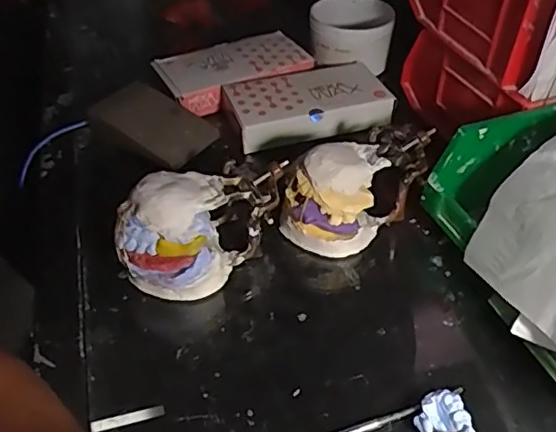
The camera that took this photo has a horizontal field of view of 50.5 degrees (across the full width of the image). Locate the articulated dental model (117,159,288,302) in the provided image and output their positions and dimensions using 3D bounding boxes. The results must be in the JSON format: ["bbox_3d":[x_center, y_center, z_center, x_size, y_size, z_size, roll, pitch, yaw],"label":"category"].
[{"bbox_3d":[-0.051,0.006,0.427,0.121,0.079,0.060,-27,49,-26],"label":"articulated dental model"}]

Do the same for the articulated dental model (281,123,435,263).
[{"bbox_3d":[0.064,-0.024,0.462,0.118,0.071,0.057,-26,48,-25],"label":"articulated dental model"}]

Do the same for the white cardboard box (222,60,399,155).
[{"bbox_3d":[0.028,-0.113,0.586,0.151,0.031,0.093,-12,44,-12],"label":"white cardboard box"}]

